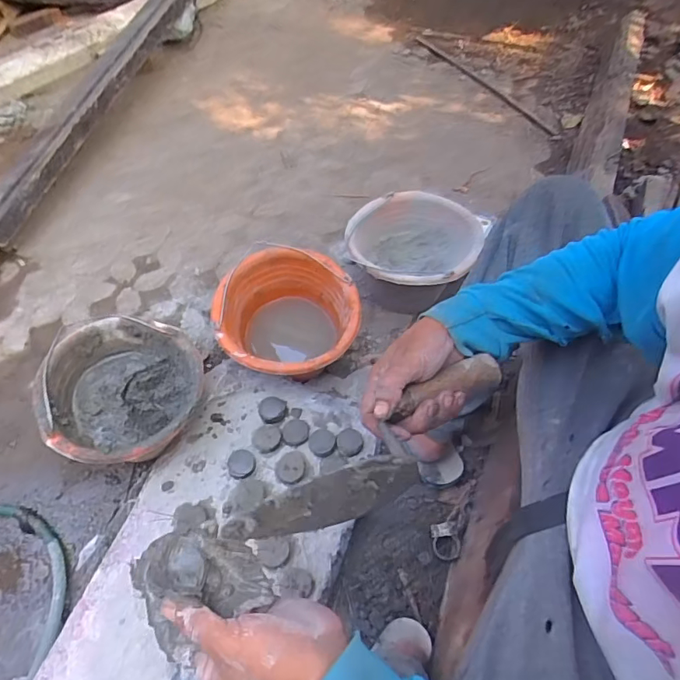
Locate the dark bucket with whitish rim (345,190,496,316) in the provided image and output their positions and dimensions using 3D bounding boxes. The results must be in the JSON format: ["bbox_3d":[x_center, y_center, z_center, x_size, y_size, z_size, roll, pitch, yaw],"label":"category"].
[{"bbox_3d":[0.159,-0.190,1.026,0.235,0.161,0.306,24,58,13],"label":"dark bucket with whitish rim"}]

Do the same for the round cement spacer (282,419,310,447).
[{"bbox_3d":[-0.074,0.155,0.814,0.043,0.011,0.048,4,57,2],"label":"round cement spacer"}]

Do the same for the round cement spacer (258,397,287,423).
[{"bbox_3d":[-0.116,0.120,0.835,0.045,0.014,0.048,0,57,0],"label":"round cement spacer"}]

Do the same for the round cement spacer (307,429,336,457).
[{"bbox_3d":[-0.029,0.170,0.803,0.044,0.013,0.046,0,57,0],"label":"round cement spacer"}]

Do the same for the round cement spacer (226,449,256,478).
[{"bbox_3d":[-0.158,0.198,0.776,0.043,0.014,0.042,0,57,0],"label":"round cement spacer"}]

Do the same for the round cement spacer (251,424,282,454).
[{"bbox_3d":[-0.121,0.164,0.804,0.047,0.014,0.047,0,57,0],"label":"round cement spacer"}]

